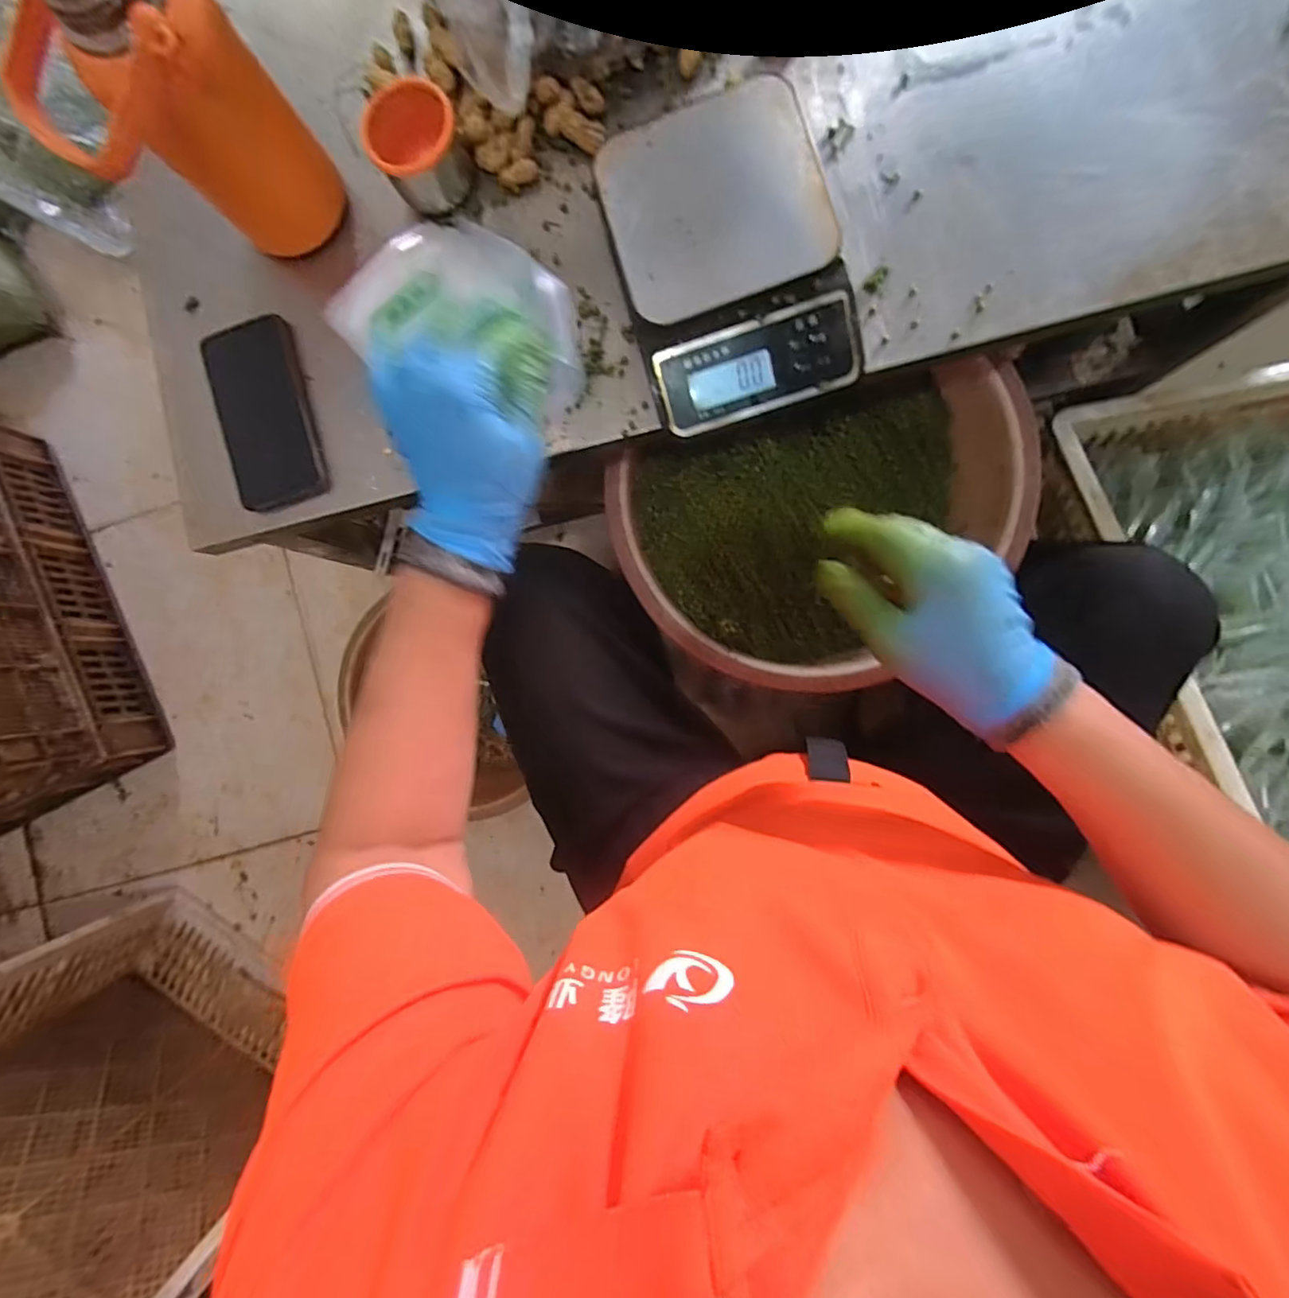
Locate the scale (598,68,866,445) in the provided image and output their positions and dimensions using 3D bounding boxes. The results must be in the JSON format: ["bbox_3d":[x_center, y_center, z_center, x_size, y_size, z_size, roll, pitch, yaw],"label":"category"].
[{"bbox_3d":[0.059,-0.275,0.421,0.146,0.051,0.205,-17,87,6],"label":"scale"}]

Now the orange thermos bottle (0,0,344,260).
[{"bbox_3d":[-0.322,-0.364,0.402,0.095,0.211,0.139,41,94,6],"label":"orange thermos bottle"}]

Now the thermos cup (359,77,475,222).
[{"bbox_3d":[-0.172,-0.384,0.451,0.065,0.064,0.052,-34,85,5],"label":"thermos cup"}]

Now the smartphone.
[{"bbox_3d":[-0.316,-0.195,0.486,0.072,0.018,0.158,-16,87,6],"label":"smartphone"}]

